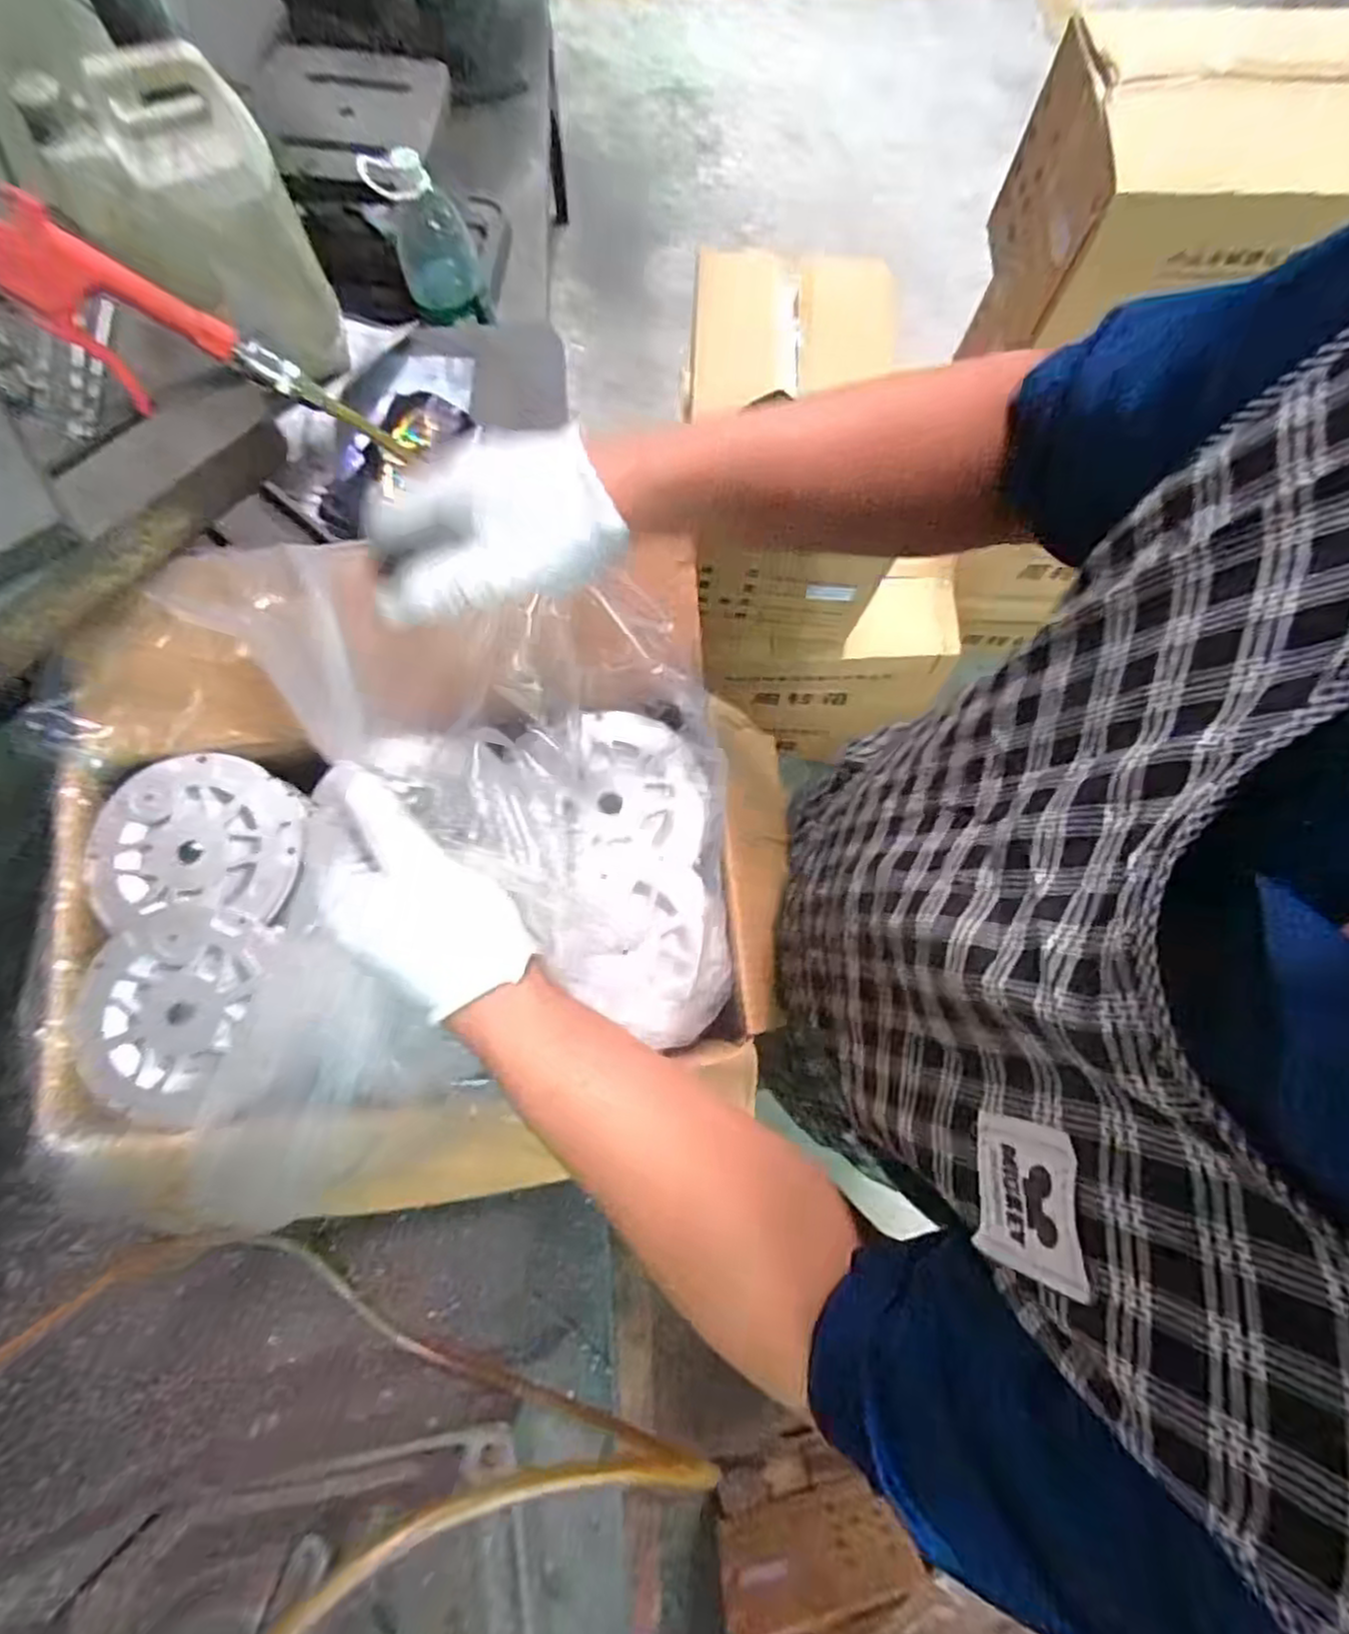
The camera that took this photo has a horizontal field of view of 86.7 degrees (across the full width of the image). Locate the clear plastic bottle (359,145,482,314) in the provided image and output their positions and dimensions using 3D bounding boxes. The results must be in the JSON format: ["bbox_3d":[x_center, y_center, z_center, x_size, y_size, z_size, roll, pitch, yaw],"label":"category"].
[{"bbox_3d":[-0.313,-0.739,0.903,0.094,0.163,0.092,0,74,-1],"label":"clear plastic bottle"}]

